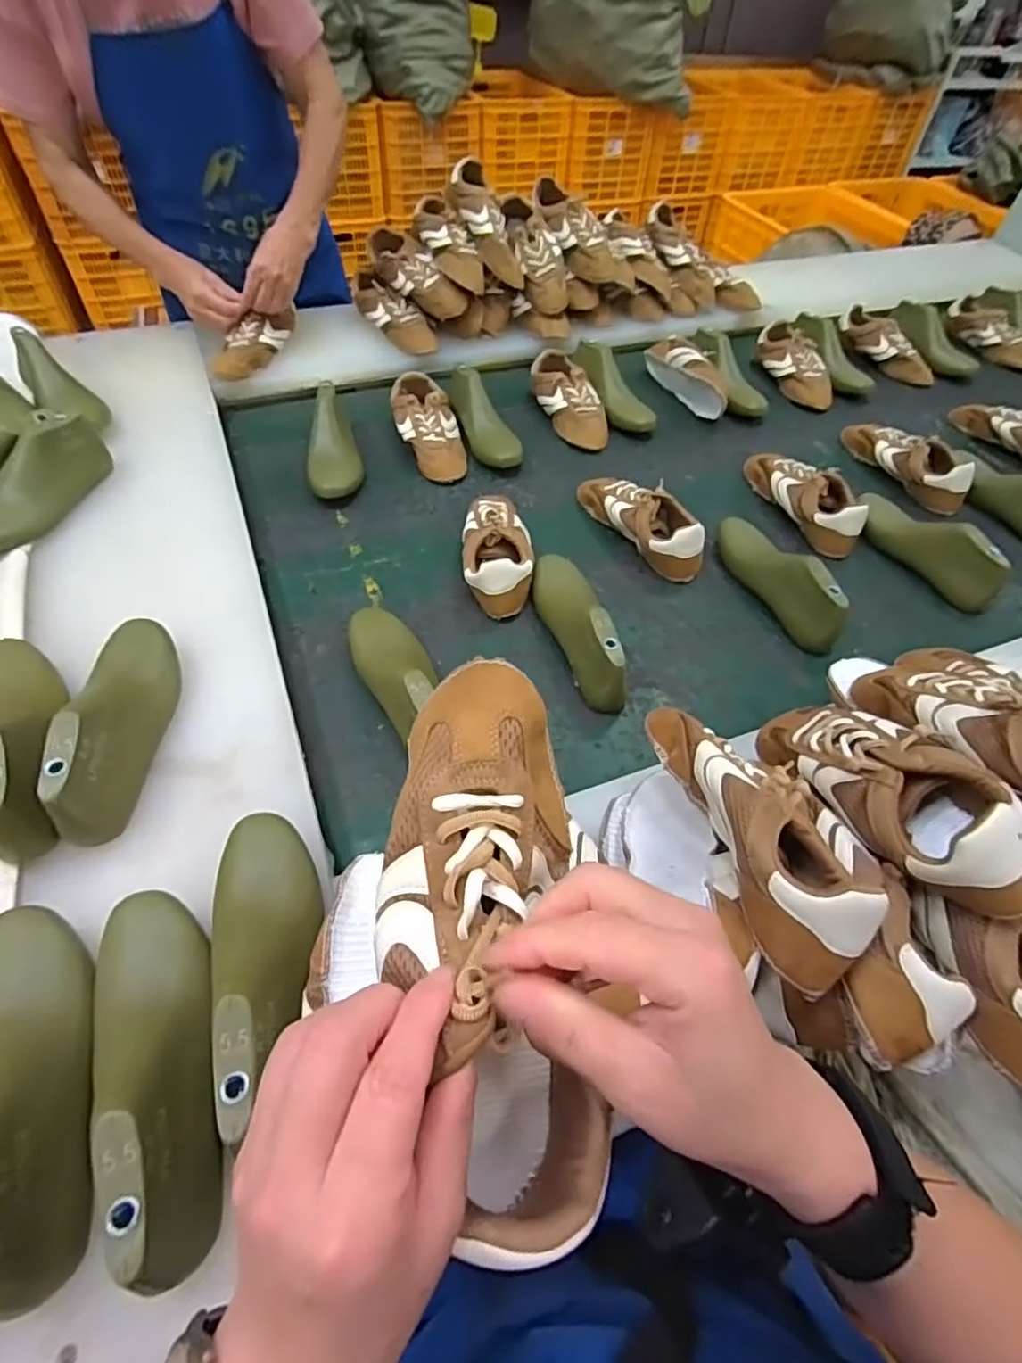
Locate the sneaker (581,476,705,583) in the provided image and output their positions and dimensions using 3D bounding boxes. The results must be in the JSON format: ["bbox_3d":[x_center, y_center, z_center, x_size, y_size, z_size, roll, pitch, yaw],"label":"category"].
[{"bbox_3d":[0.175,-0.226,0.855,0.078,0.072,0.226,-26,59,-21],"label":"sneaker"}]

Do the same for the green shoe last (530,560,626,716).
[{"bbox_3d":[0.082,-0.077,0.724,0.070,0.084,0.231,-11,55,-11],"label":"green shoe last"}]

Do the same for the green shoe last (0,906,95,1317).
[{"bbox_3d":[-0.303,0.238,0.387,0.074,0.069,0.230,-26,59,-20],"label":"green shoe last"}]

